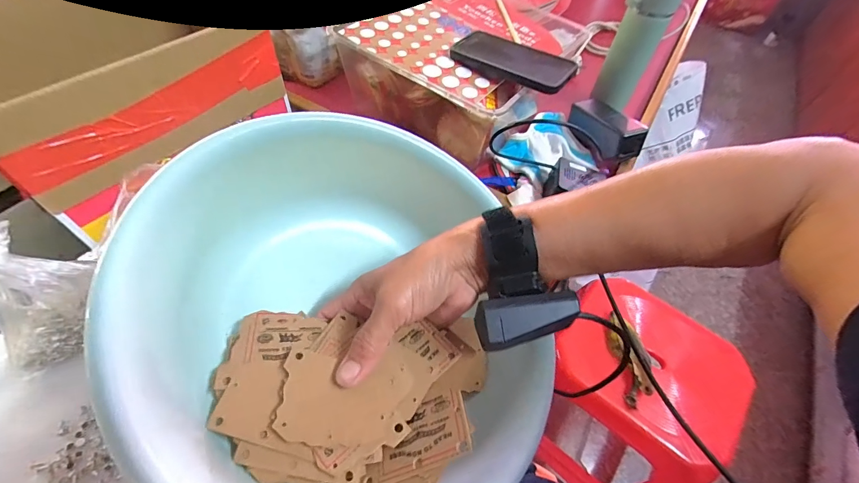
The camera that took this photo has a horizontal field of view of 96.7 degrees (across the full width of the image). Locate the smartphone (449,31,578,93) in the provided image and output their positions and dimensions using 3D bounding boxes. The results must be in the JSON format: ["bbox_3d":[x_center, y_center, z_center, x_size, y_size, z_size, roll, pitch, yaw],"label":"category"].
[{"bbox_3d":[0.114,-0.252,0.529,0.168,0.011,0.072,29,66,23],"label":"smartphone"}]

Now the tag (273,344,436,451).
[{"bbox_3d":[-0.050,0.104,0.261,0.097,0.007,0.063,4,55,-2],"label":"tag"}]

